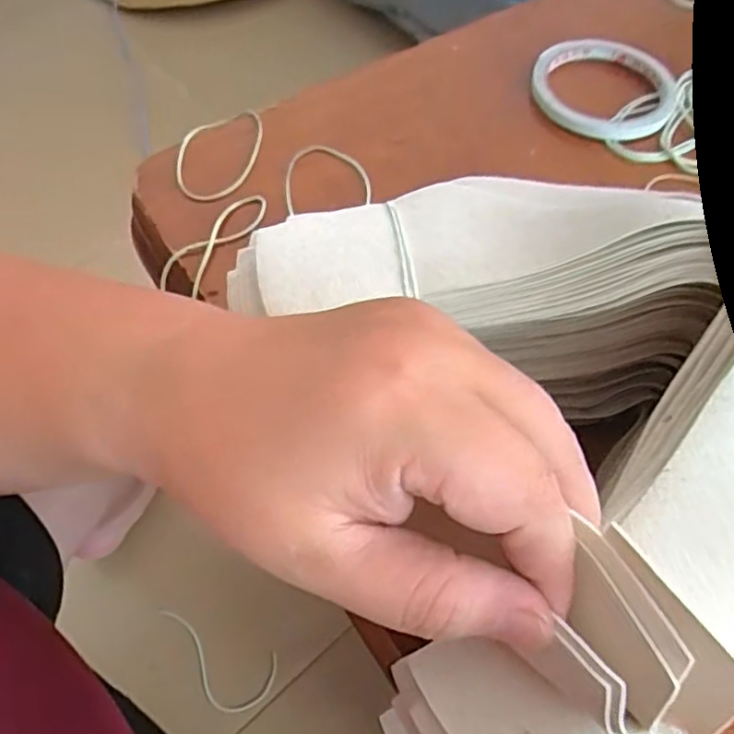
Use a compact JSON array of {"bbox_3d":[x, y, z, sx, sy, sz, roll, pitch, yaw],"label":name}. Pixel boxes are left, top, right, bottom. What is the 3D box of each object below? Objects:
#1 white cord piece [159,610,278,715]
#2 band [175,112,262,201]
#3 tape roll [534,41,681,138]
[{"bbox_3d":[-0.158,0.298,0.666,0.133,0.005,0.065,17,61,9],"label":"white cord piece"},{"bbox_3d":[-0.090,-0.132,0.409,0.046,0.008,0.079,6,57,4],"label":"band"},{"bbox_3d":[0.156,-0.184,0.440,0.092,0.009,0.096,0,60,0],"label":"tape roll"}]

